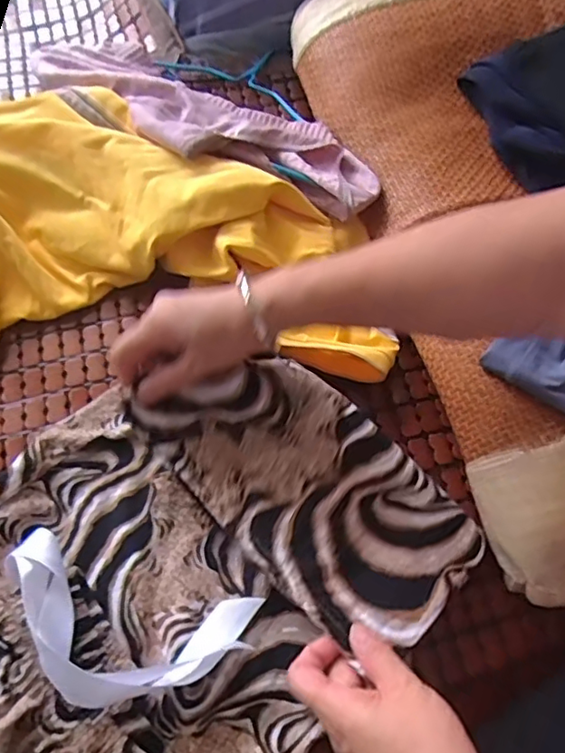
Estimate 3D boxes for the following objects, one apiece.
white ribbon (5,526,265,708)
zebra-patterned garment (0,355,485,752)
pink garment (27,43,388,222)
[{"bbox_3d":[-0.109,0.165,0.379,0.165,0.053,0.087,16,63,7],"label":"white ribbon"},{"bbox_3d":[-0.101,0.161,0.390,0.285,0.048,0.427,41,70,20],"label":"zebra-patterned garment"},{"bbox_3d":[-0.091,-0.260,0.574,0.401,0.042,0.115,31,66,14],"label":"pink garment"}]

